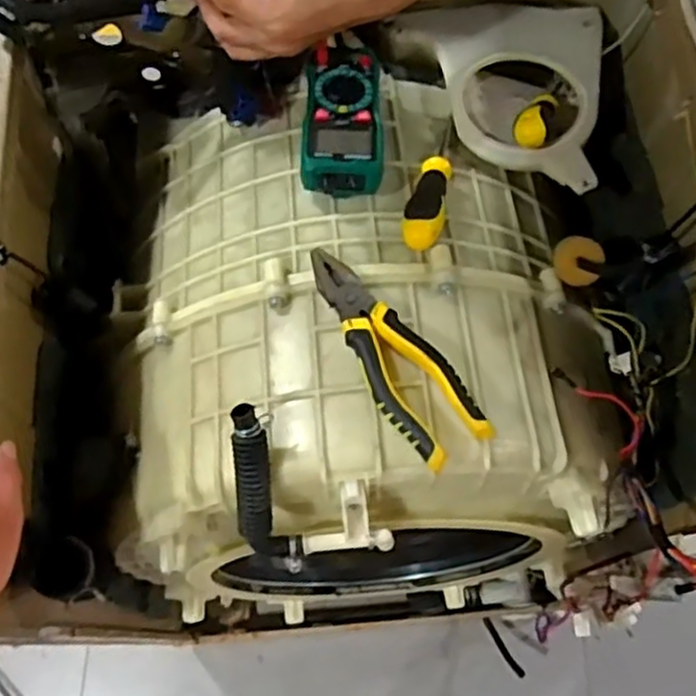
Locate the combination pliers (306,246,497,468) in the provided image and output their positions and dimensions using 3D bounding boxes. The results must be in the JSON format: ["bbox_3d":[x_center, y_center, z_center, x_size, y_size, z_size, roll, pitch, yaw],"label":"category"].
[{"bbox_3d":[0.027,0.001,0.537,0.057,0.019,0.188,-34,72,-12],"label":"combination pliers"}]

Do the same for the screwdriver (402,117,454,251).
[{"bbox_3d":[0.076,-0.148,0.626,0.032,0.024,0.171,14,50,4],"label":"screwdriver"}]

